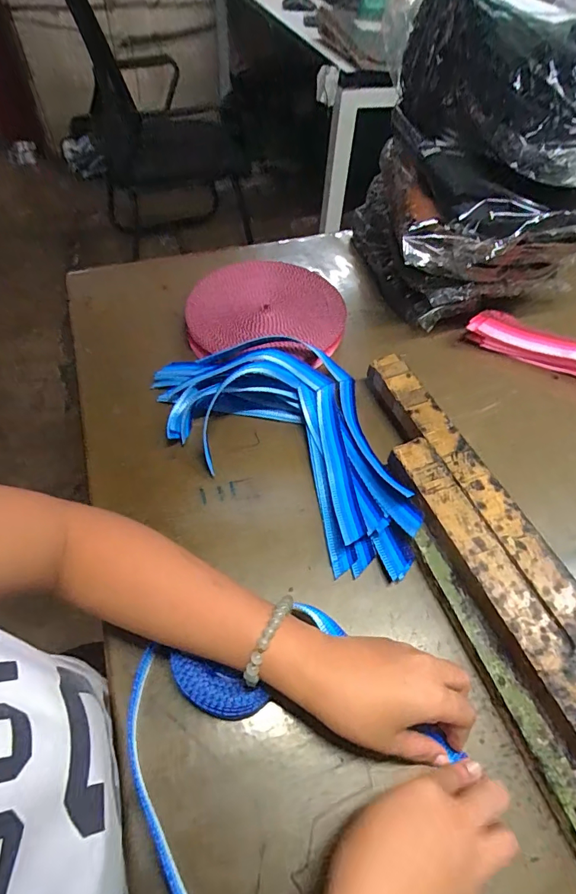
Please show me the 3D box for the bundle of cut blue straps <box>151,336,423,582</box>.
[{"bbox_3d":[-0.011,-0.001,0.440,0.213,0.065,0.273,-9,56,-9],"label":"bundle of cut blue straps"}]

